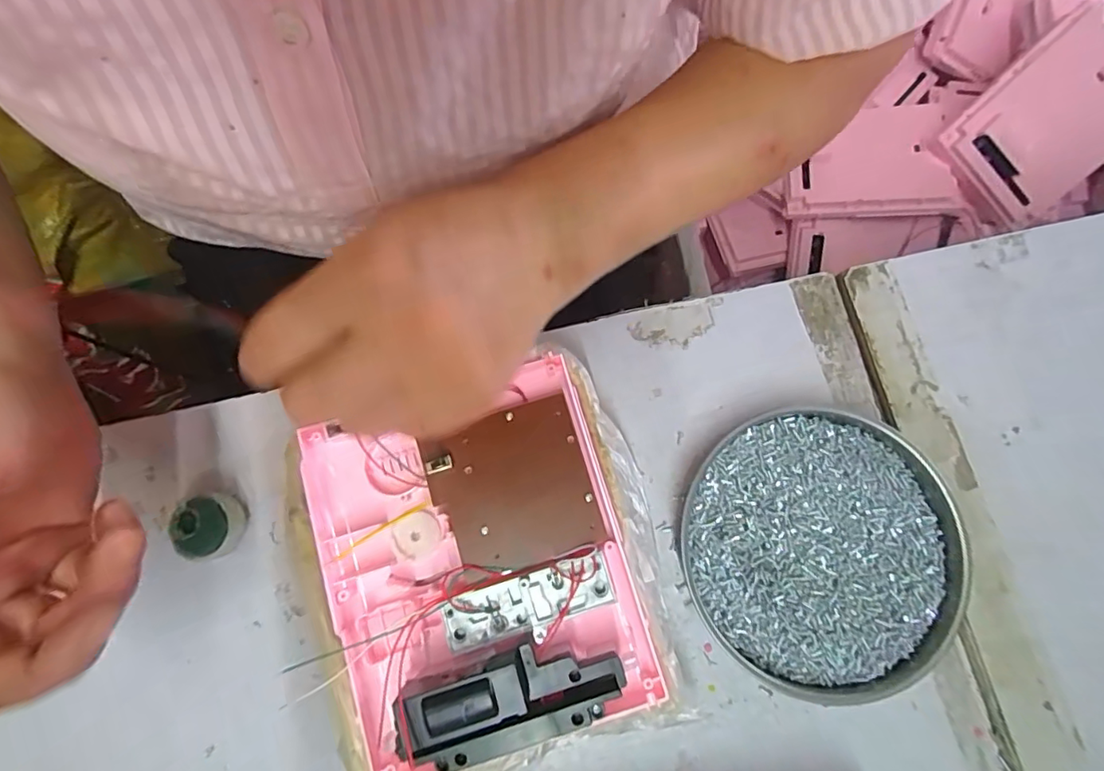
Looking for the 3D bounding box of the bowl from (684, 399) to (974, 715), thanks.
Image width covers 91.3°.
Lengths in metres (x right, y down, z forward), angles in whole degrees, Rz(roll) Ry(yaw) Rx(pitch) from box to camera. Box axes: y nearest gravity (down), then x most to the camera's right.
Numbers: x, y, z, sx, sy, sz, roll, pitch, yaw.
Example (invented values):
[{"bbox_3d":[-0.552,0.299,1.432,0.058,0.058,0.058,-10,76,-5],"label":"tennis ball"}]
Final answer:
[{"bbox_3d":[0.133,0.083,0.274,0.130,0.021,0.134,0,77,0],"label":"bowl"}]

